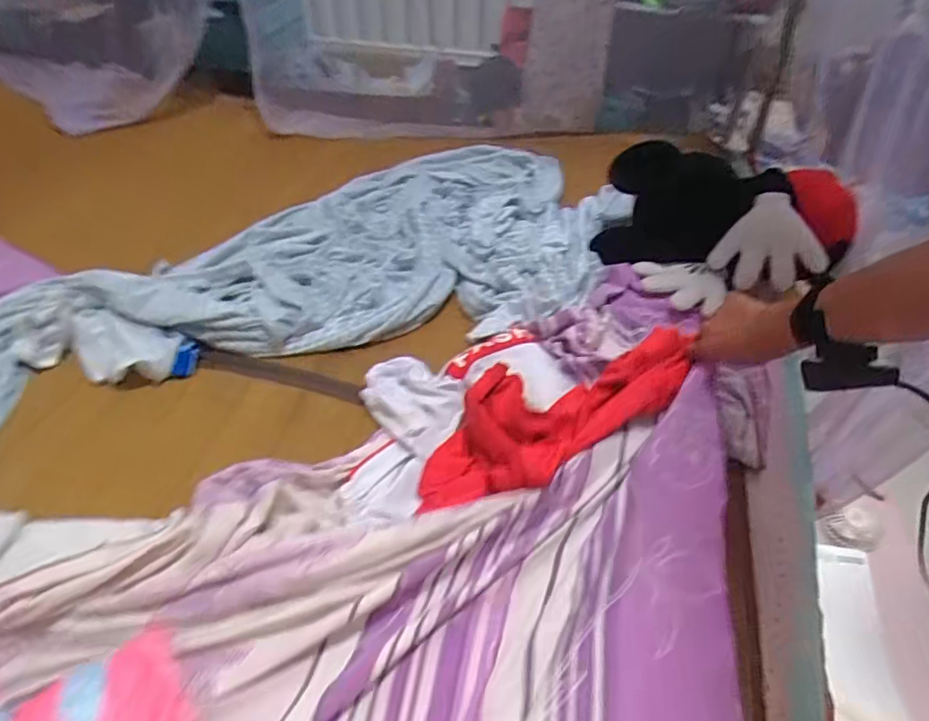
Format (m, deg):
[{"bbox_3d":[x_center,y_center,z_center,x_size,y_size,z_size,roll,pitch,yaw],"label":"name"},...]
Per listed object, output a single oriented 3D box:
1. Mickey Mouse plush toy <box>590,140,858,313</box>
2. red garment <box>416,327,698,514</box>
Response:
[{"bbox_3d":[0.431,-0.211,0.982,0.400,0.266,0.170,11,6,7],"label":"Mickey Mouse plush toy"},{"bbox_3d":[0.105,0.060,0.680,0.361,0.074,0.165,-25,47,1],"label":"red garment"}]

